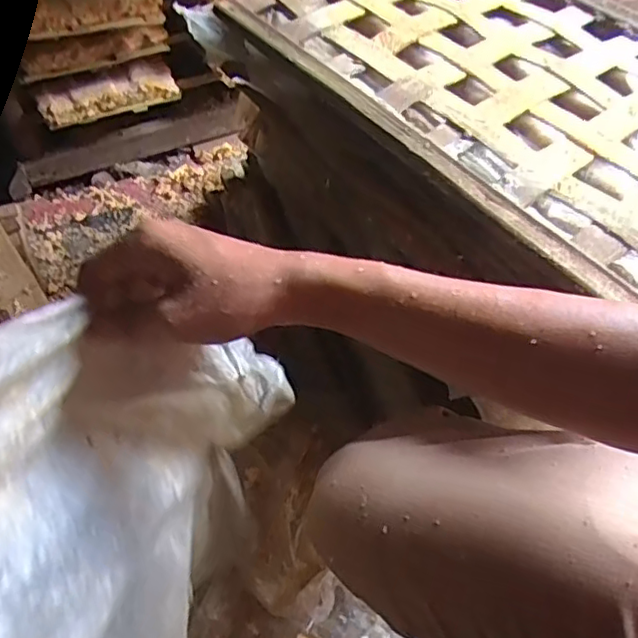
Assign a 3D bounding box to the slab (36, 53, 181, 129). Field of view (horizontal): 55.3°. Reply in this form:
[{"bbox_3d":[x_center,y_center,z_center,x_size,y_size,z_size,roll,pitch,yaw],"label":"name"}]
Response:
[{"bbox_3d":[-0.377,-0.409,1.087,0.239,0.059,0.086,-24,55,-20],"label":"slab"}]

